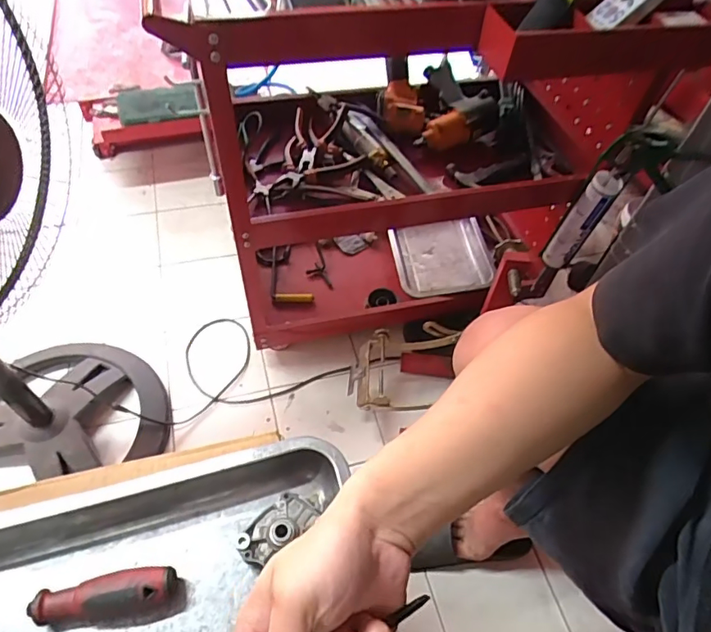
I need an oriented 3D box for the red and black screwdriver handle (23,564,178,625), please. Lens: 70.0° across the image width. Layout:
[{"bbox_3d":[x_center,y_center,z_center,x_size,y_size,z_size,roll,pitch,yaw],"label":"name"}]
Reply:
[{"bbox_3d":[-0.208,0.232,0.419,0.109,0.026,0.031,-6,54,-8],"label":"red and black screwdriver handle"}]

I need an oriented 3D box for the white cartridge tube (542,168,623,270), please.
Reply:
[{"bbox_3d":[0.426,-0.175,0.965,0.063,0.211,0.045,35,59,20],"label":"white cartridge tube"}]

